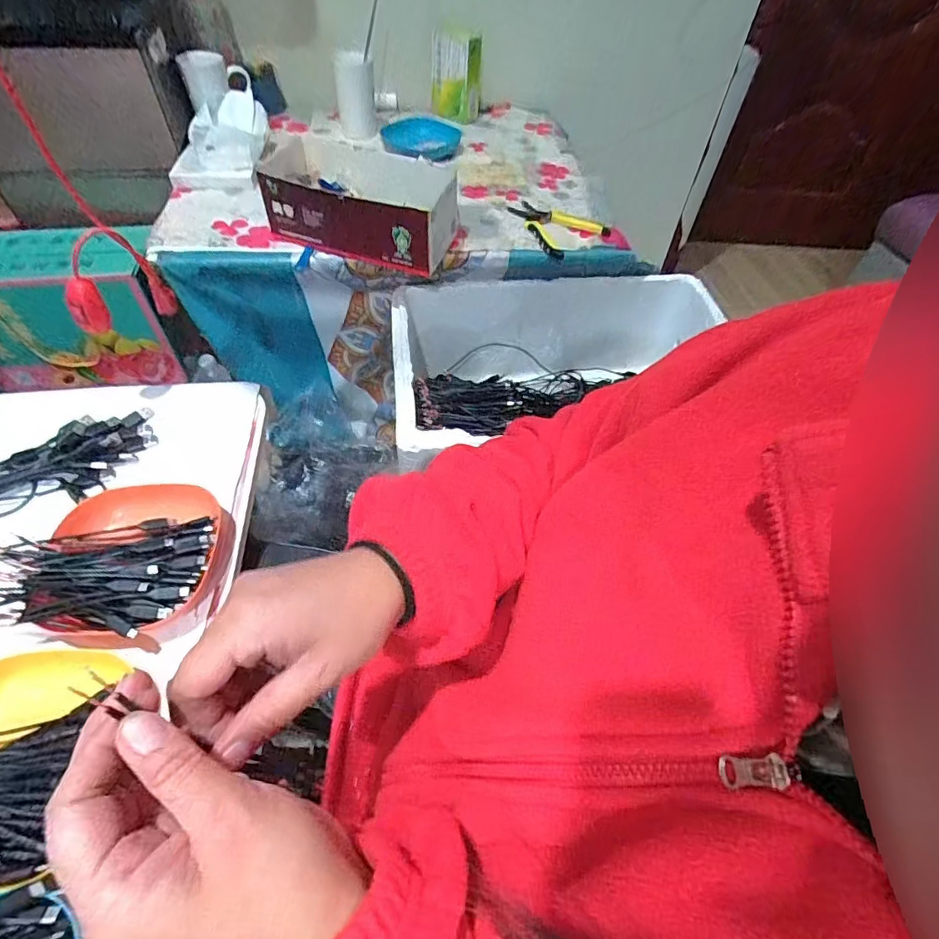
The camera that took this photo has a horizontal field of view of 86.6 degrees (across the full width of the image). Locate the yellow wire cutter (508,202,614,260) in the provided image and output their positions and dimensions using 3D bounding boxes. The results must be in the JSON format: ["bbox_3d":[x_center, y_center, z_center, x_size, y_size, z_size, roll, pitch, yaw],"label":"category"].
[{"bbox_3d":[0.137,-0.395,0.799,0.109,0.027,0.150,-19,57,-18],"label":"yellow wire cutter"}]

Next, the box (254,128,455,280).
[{"bbox_3d":[-0.154,-0.389,0.726,0.267,0.094,0.144,16,53,8],"label":"box"}]

